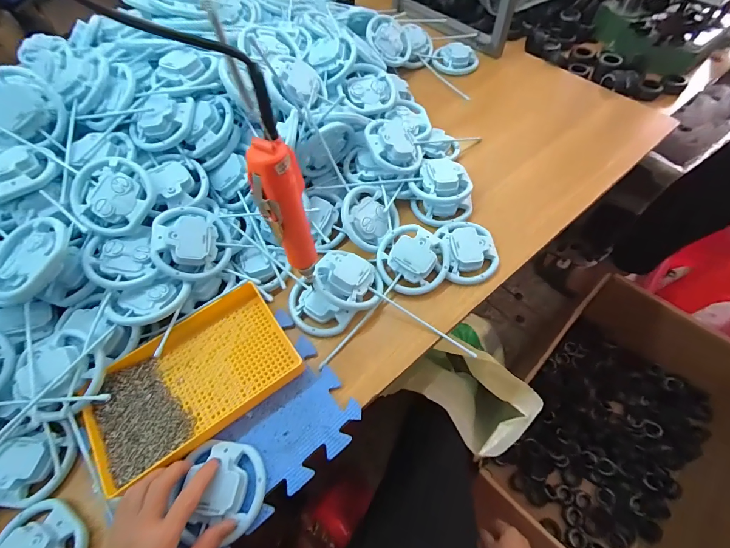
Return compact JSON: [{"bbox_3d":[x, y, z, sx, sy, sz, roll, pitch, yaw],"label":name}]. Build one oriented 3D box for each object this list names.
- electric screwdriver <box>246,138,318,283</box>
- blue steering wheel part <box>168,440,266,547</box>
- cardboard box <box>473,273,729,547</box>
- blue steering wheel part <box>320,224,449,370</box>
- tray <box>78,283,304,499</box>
[{"bbox_3d":[-0.073,-0.051,0.358,0.042,0.190,0.031,-19,61,-7],"label":"electric screwdriver"},{"bbox_3d":[-0.156,0.235,0.382,0.086,0.025,0.093,3,60,6],"label":"blue steering wheel part"},{"bbox_3d":[0.745,0.463,0.991,0.473,0.346,0.800,35,68,21],"label":"cardboard box"},{"bbox_3d":[0.030,0.020,0.497,0.104,0.037,0.216,36,80,21],"label":"blue steering wheel part"},{"bbox_3d":[-0.213,0.131,0.438,0.243,0.031,0.145,-33,63,-15],"label":"tray"}]

